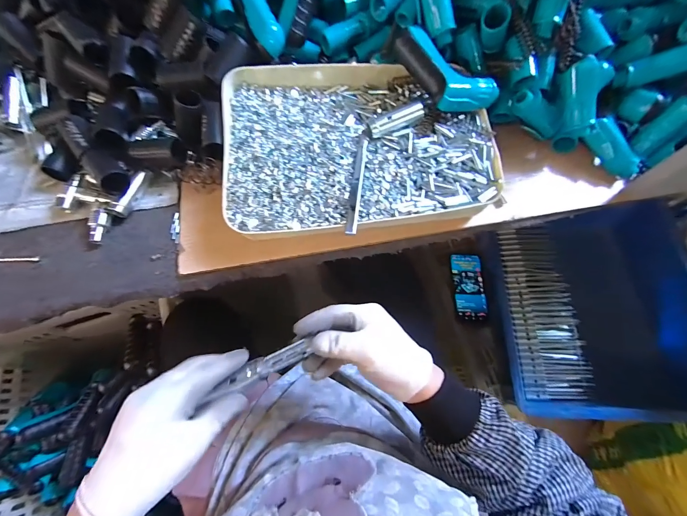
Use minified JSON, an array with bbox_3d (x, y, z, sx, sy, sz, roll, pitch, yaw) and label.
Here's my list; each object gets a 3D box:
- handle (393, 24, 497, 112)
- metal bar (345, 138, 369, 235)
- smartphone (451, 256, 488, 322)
[{"bbox_3d":[0.118,-0.220,0.351,0.140,0.032,0.065,35,71,-3],"label":"handle"},{"bbox_3d":[0.016,-0.086,0.331,0.013,0.008,0.129,7,68,2],"label":"metal bar"},{"bbox_3d":[0.289,0.064,0.667,0.076,0.011,0.157,5,68,1],"label":"smartphone"}]

